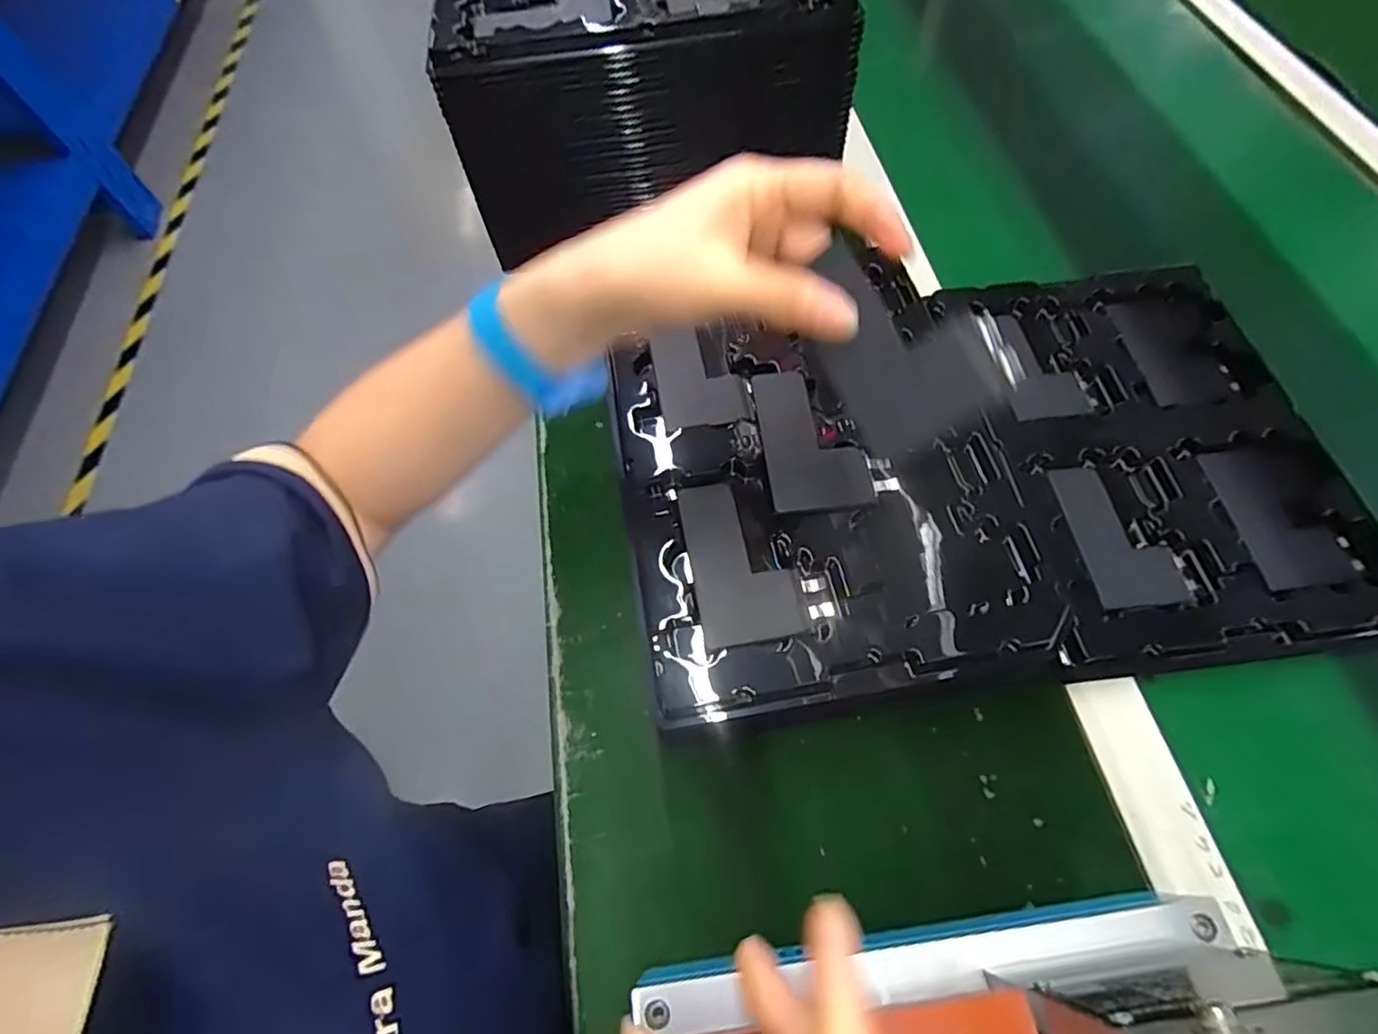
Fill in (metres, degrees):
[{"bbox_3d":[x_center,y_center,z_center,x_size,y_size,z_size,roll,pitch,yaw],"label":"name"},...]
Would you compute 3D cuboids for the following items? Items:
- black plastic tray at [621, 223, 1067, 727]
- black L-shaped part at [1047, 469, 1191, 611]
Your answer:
[{"bbox_3d":[0.069,-0.024,0.364,0.209,0.019,0.256,-11,62,-1],"label":"black plastic tray"},{"bbox_3d":[0.261,0.011,0.387,0.057,0.011,0.093,-6,62,1],"label":"black L-shaped part"}]

